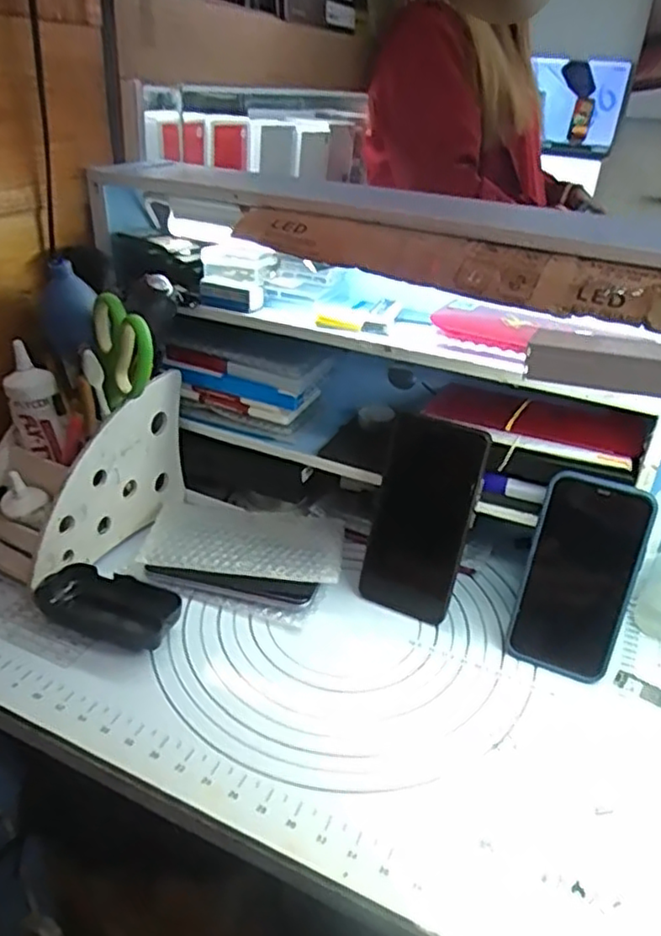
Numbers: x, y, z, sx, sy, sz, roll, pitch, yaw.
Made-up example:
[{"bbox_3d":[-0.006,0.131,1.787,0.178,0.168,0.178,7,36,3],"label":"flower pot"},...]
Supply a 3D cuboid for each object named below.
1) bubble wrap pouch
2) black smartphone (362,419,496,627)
[{"bbox_3d":[-0.076,0.069,0.593,0.169,0.025,0.122,11,31,11],"label":"bubble wrap pouch"},{"bbox_3d":[0.073,0.043,0.539,0.073,0.161,0.009,17,16,17],"label":"black smartphone"}]

